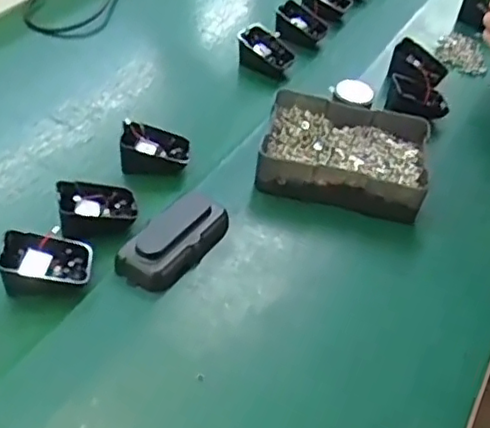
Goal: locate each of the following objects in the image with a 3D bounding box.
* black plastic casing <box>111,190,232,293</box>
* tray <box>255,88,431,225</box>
[{"bbox_3d":[-0.057,0.022,0.537,0.047,0.025,0.101,30,52,23],"label":"black plastic casing"},{"bbox_3d":[0.100,-0.063,0.635,0.161,0.043,0.131,9,47,5],"label":"tray"}]

